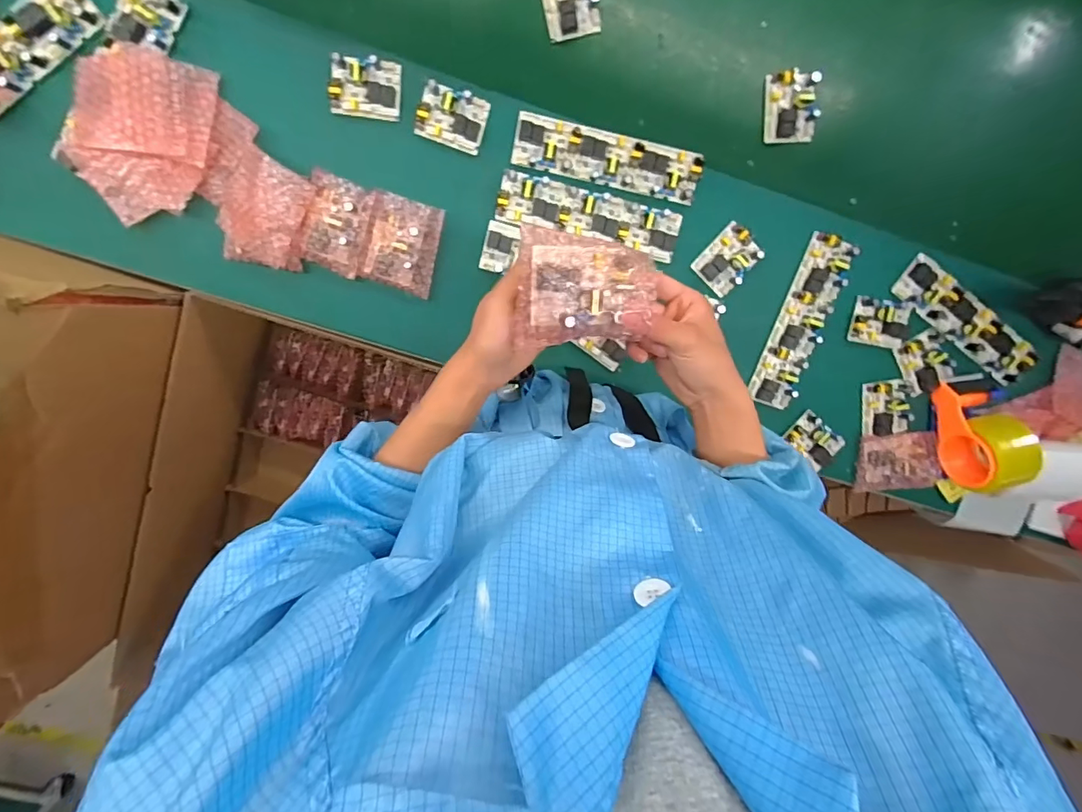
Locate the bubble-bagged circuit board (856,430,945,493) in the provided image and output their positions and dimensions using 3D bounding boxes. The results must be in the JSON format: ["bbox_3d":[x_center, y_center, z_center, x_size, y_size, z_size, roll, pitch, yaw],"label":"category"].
[{"bbox_3d":[0.540,0.084,0.724,0.120,0.018,0.088,-6,101,-3],"label":"bubble-bagged circuit board"}]

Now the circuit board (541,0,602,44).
[{"bbox_3d":[0.035,-0.504,0.598,0.067,0.026,0.080,-13,102,-1],"label":"circuit board"}]

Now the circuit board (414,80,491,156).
[{"bbox_3d":[-0.111,-0.359,0.604,0.082,0.027,0.060,15,100,-7],"label":"circuit board"}]

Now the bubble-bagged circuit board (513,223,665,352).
[{"bbox_3d":[0.038,-0.093,0.389,0.108,0.028,0.086,-1,96,-5],"label":"bubble-bagged circuit board"}]

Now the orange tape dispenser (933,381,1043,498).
[{"bbox_3d":[0.625,0.046,0.671,0.065,0.102,0.150,-11,102,-2],"label":"orange tape dispenser"}]

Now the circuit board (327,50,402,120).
[{"bbox_3d":[-0.215,-0.389,0.589,0.084,0.031,0.061,3,96,-6],"label":"circuit board"}]

